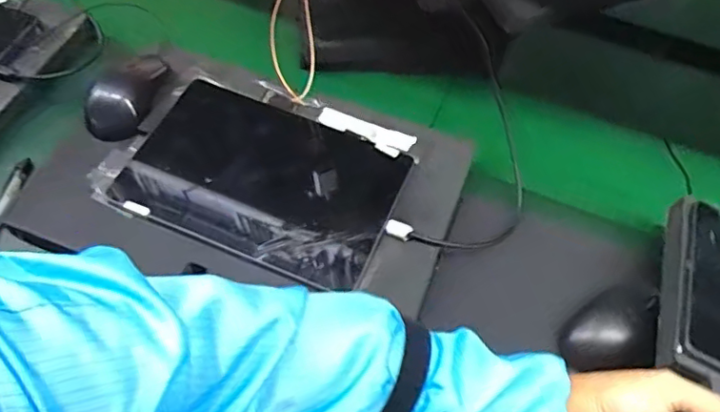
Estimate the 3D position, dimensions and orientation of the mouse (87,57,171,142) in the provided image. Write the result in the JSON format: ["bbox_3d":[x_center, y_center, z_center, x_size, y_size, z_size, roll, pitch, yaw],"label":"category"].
[{"bbox_3d":[-0.244,-0.113,0.610,0.064,0.032,0.098,12,56,4],"label":"mouse"}]

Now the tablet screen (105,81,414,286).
[{"bbox_3d":[-0.090,-0.029,0.579,0.251,0.010,0.167,22,57,10],"label":"tablet screen"}]

